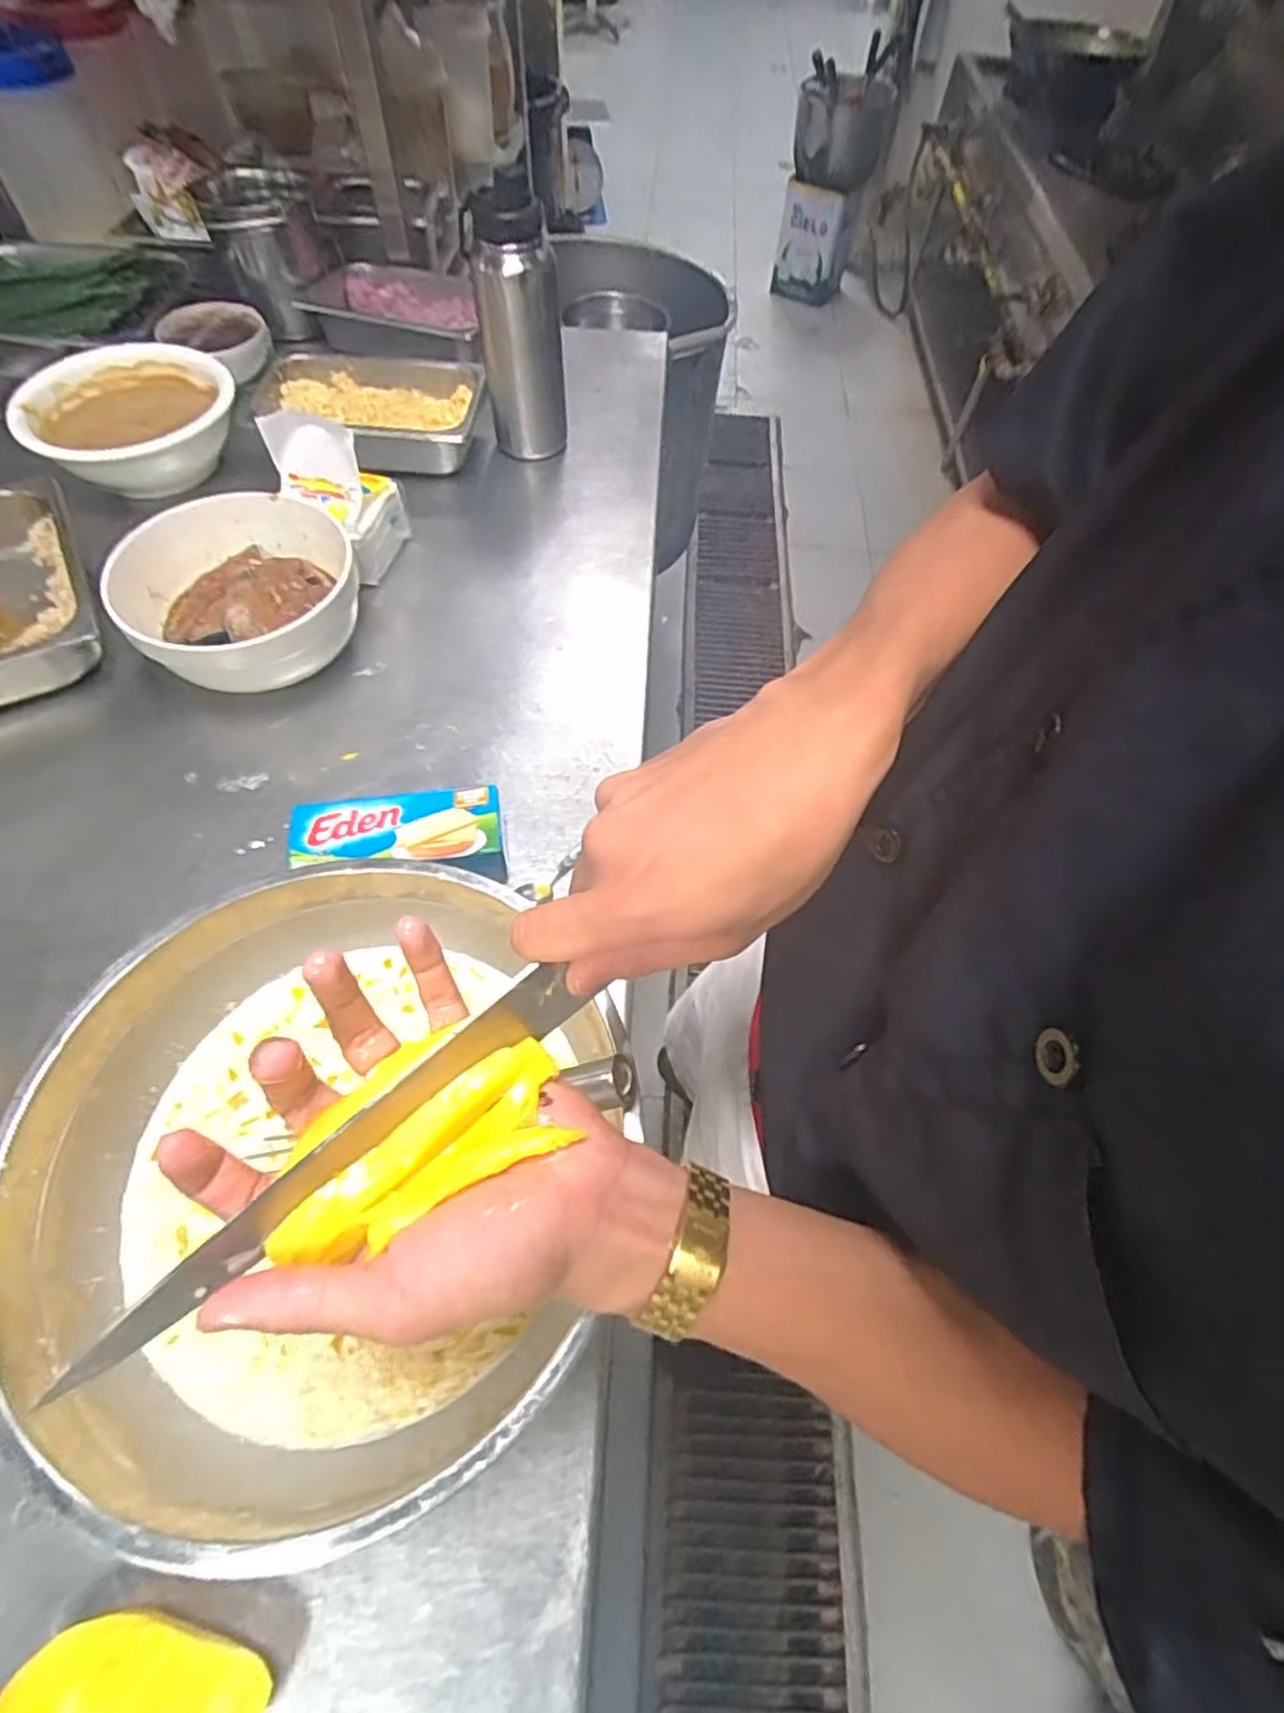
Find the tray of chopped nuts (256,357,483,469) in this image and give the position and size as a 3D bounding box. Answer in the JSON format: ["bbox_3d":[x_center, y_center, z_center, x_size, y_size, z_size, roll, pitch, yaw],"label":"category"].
[{"bbox_3d":[-0.326,-0.532,0.866,0.260,0.070,0.162,7,59,1],"label":"tray of chopped nuts"}]

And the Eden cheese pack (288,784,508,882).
[{"bbox_3d":[-0.191,-0.011,0.567,0.163,0.049,0.070,-3,59,-5],"label":"Eden cheese pack"}]

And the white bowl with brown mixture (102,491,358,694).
[{"bbox_3d":[-0.364,-0.239,0.668,0.202,0.097,0.194,1,59,-2],"label":"white bowl with brown mixture"}]

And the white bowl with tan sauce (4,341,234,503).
[{"bbox_3d":[-0.581,-0.496,0.815,0.208,0.081,0.209,1,59,-2],"label":"white bowl with tan sauce"}]

